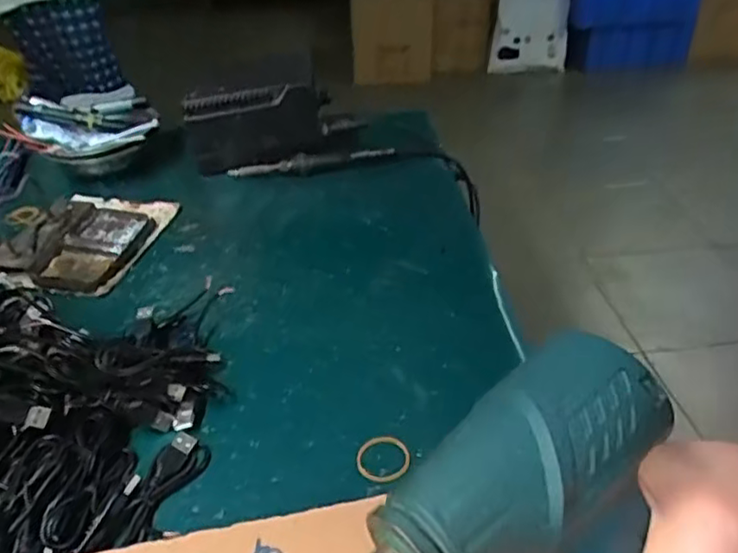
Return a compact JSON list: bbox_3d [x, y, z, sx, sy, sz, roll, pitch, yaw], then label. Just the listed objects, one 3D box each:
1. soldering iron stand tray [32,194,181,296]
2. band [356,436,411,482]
[{"bbox_3d":[-0.262,-0.041,0.590,0.109,0.024,0.153,6,36,10],"label":"soldering iron stand tray"},{"bbox_3d":[0.009,0.110,0.383,0.031,0.004,0.033,-1,36,1],"label":"band"}]

